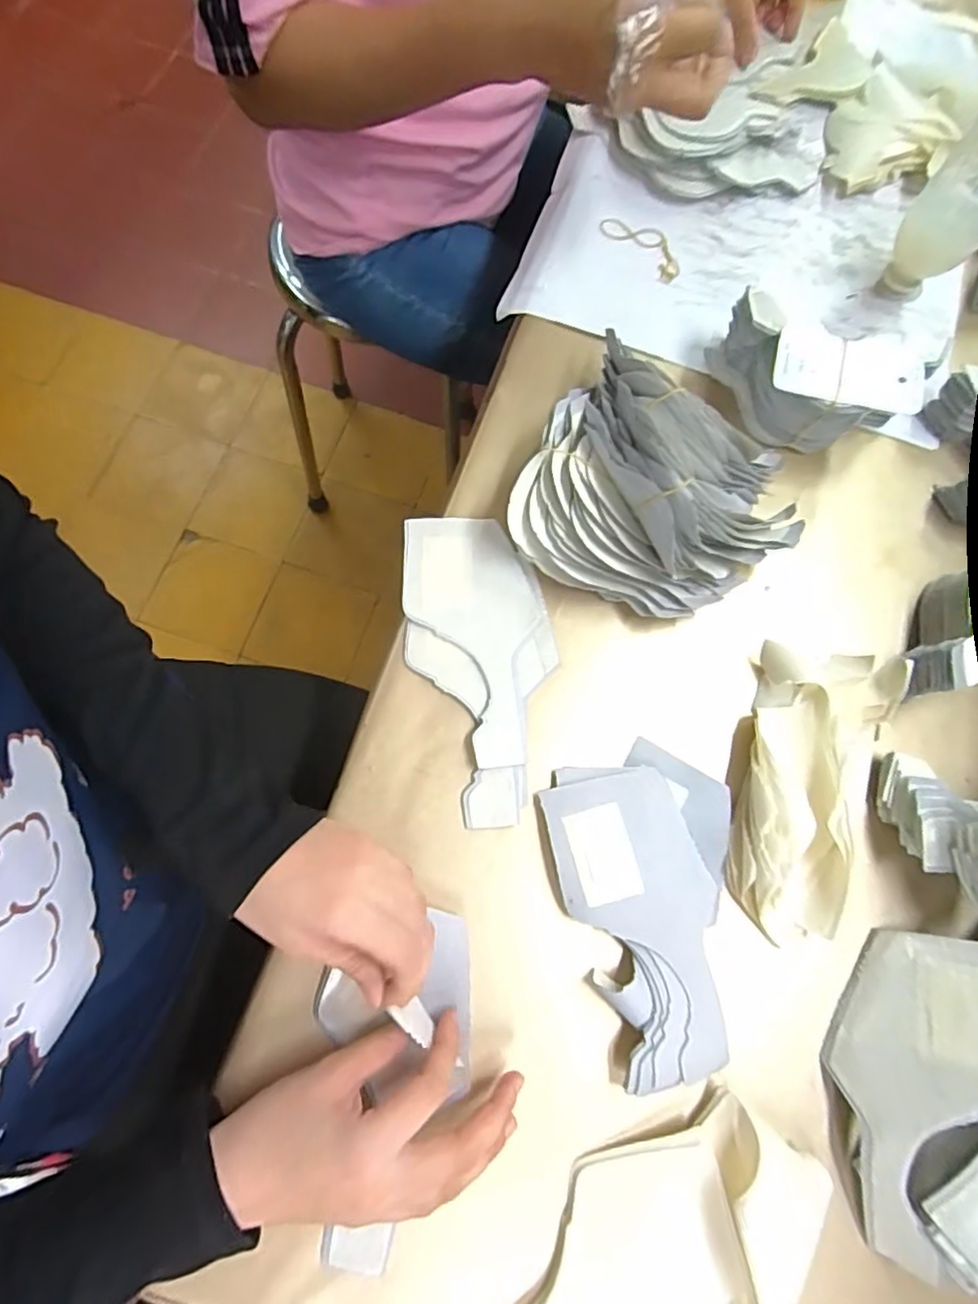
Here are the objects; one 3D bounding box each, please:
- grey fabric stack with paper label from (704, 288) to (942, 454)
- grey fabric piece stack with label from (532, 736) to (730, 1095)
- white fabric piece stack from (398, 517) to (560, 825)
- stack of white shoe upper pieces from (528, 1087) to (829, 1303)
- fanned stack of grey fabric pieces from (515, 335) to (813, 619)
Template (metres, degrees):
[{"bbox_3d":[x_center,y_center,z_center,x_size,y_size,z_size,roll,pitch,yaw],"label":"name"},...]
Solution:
[{"bbox_3d":[0.242,-0.206,0.473,0.148,0.067,0.071,27,75,6],"label":"grey fabric stack with paper label"},{"bbox_3d":[0.110,0.154,0.382,0.118,0.016,0.184,-16,74,-5],"label":"grey fabric piece stack with label"},{"bbox_3d":[-0.006,0.006,0.426,0.097,0.010,0.214,-4,73,-2],"label":"white fabric piece stack"},{"bbox_3d":[0.075,0.337,0.323,0.222,0.018,0.110,-28,75,-9],"label":"stack of white shoe upper pieces"},{"bbox_3d":[0.123,-0.116,0.430,0.185,0.077,0.174,28,75,6],"label":"fanned stack of grey fabric pieces"}]

